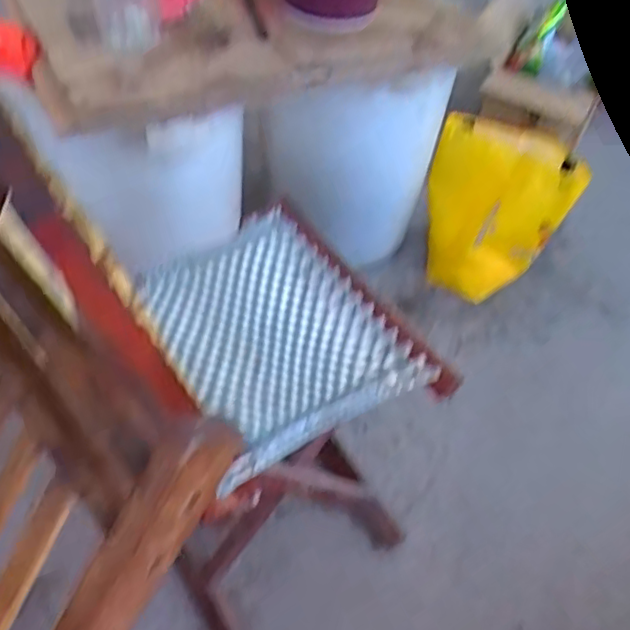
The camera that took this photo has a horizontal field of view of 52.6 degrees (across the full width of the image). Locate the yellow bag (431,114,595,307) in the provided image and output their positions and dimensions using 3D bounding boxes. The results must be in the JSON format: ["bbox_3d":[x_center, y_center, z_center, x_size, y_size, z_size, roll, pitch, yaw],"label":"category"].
[{"bbox_3d":[0.364,-0.217,1.307,0.230,0.299,0.242,-2,51,-7],"label":"yellow bag"}]

